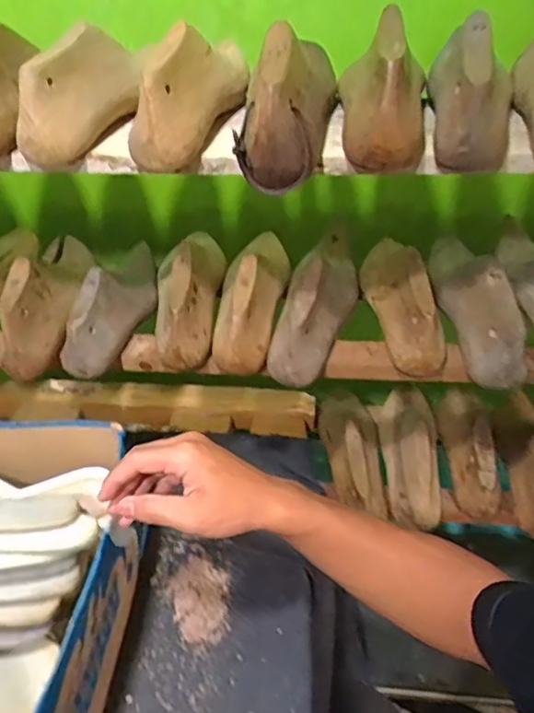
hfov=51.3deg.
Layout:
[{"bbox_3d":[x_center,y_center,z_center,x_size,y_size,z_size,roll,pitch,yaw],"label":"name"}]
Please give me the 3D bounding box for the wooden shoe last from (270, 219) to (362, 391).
[{"bbox_3d":[0.061,-0.073,0.596,0.053,0.070,0.239,11,42,17],"label":"wooden shoe last"}]

